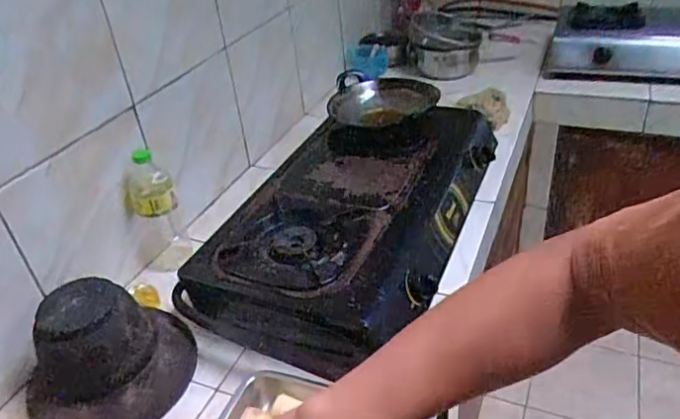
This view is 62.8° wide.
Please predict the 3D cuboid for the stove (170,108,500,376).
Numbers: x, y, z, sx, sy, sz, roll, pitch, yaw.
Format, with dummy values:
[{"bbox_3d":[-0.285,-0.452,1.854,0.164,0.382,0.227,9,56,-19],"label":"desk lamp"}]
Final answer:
[{"bbox_3d":[0.041,-0.008,1.051,0.374,0.138,0.701,10,37,21],"label":"stove"}]

